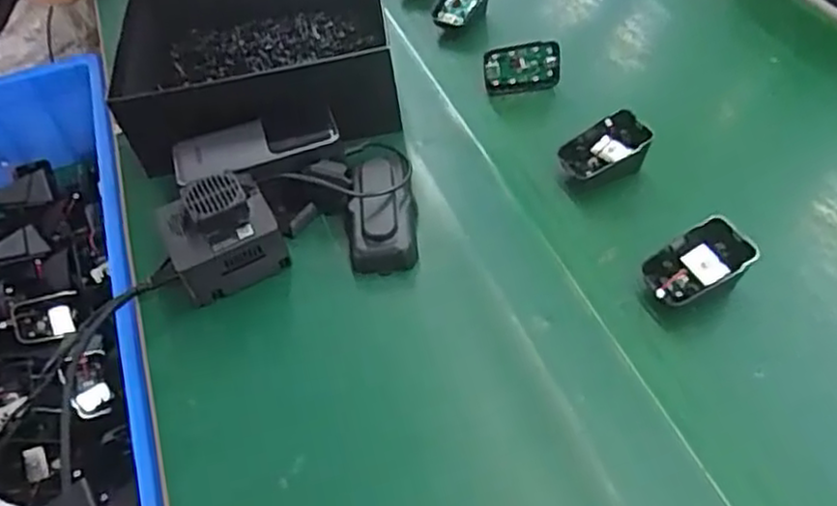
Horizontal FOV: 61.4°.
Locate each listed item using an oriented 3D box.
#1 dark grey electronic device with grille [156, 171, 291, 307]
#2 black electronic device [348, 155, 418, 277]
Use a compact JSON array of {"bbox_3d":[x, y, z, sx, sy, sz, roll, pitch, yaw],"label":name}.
[{"bbox_3d":[-0.146,-0.012,0.526,0.077,0.067,0.067,-26,48,-12],"label":"dark grey electronic device with grille"},{"bbox_3d":[-0.028,-0.032,0.541,0.049,0.032,0.101,-5,59,2],"label":"black electronic device"}]

